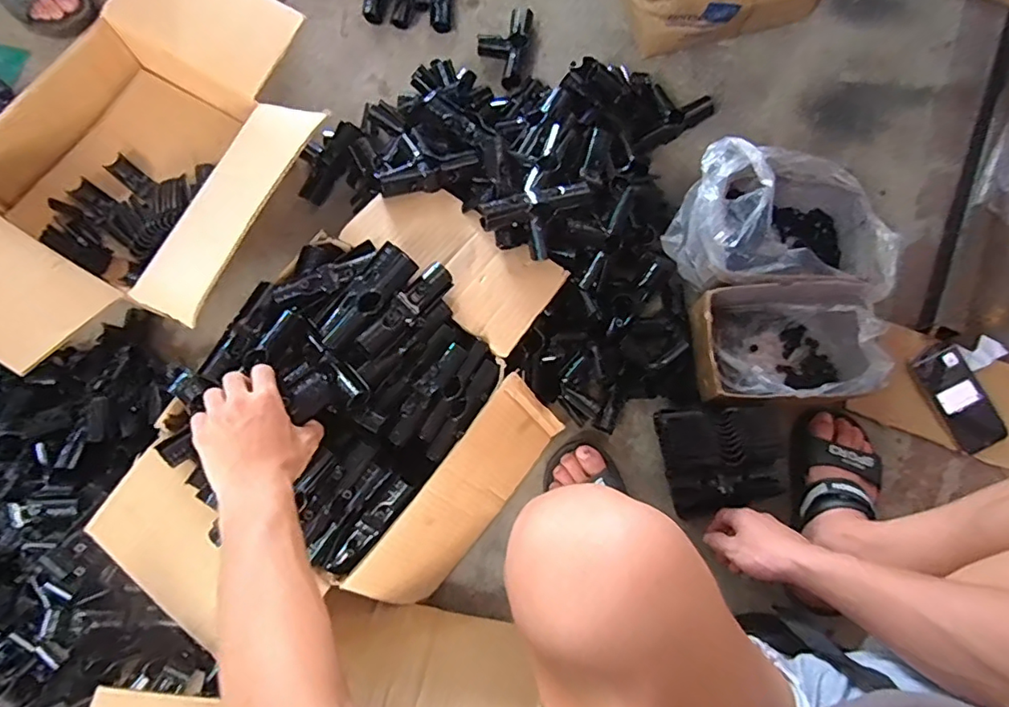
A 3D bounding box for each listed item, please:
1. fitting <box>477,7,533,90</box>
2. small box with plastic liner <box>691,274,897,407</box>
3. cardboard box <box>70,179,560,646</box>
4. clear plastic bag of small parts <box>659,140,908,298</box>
[{"bbox_3d":[-0.003,-0.493,0.880,0.076,0.029,0.134,10,77,4],"label":"fitting"},{"bbox_3d":[0.354,-0.008,0.710,0.204,0.112,0.150,0,76,2],"label":"small box with plastic liner"},{"bbox_3d":[-0.167,0.077,0.646,0.367,0.154,0.551,38,80,10],"label":"cardboard box"},{"bbox_3d":[0.379,-0.166,0.746,0.289,0.160,0.187,5,77,3],"label":"clear plastic bag of small parts"}]

